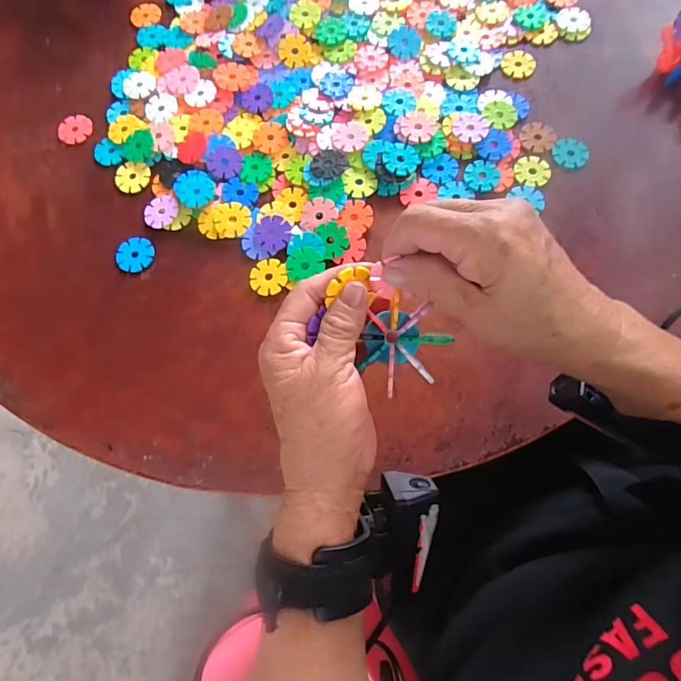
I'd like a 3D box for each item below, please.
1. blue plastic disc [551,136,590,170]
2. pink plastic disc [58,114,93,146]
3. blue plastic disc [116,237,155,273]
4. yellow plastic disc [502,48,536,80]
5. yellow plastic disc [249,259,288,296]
[{"bbox_3d":[0.205,-0.168,0.420,0.031,0.004,0.034,-1,72,3],"label":"blue plastic disc"},{"bbox_3d":[-0.258,-0.206,0.460,0.031,0.004,0.033,-1,72,3],"label":"pink plastic disc"},{"bbox_3d":[-0.178,-0.075,0.411,0.033,0.004,0.032,-1,72,3],"label":"blue plastic disc"},{"bbox_3d":[0.172,-0.267,0.456,0.031,0.005,0.032,-1,72,3],"label":"yellow plastic disc"},{"bbox_3d":[-0.060,-0.054,0.390,0.030,0.005,0.030,-1,72,3],"label":"yellow plastic disc"}]

